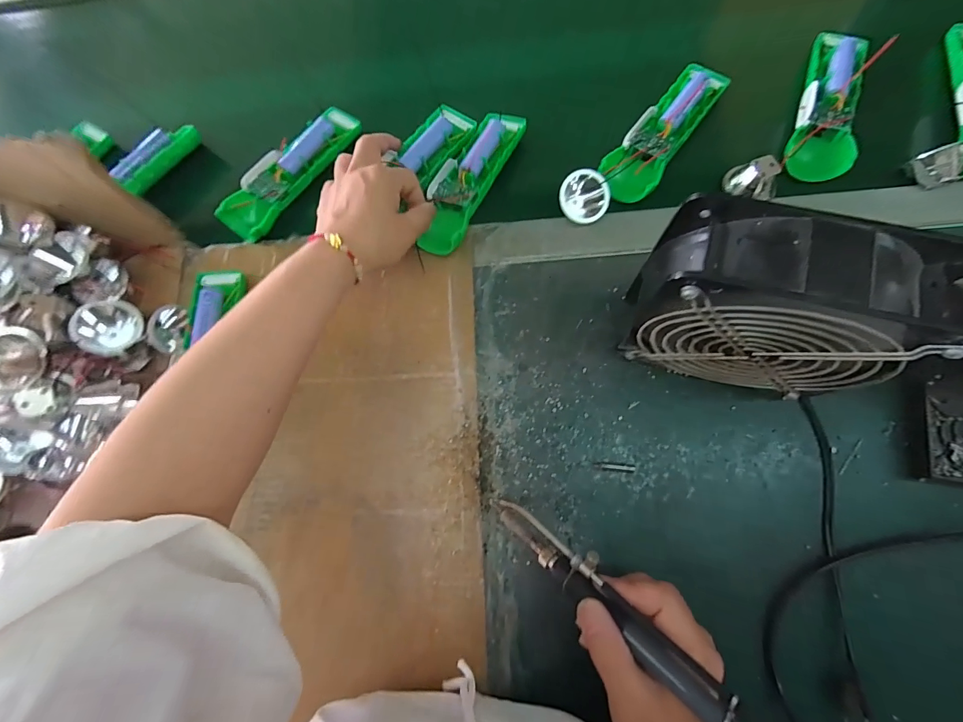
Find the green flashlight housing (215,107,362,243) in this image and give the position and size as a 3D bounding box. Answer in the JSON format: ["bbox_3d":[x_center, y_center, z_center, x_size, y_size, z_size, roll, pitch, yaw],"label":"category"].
[{"bbox_3d":[-0.187,-0.190,0.407,0.045,0.030,0.160,36,81,13],"label":"green flashlight housing"}]

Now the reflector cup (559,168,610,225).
[{"bbox_3d":[0.088,-0.142,0.360,0.042,0.016,0.042,-2,112,-5],"label":"reflector cup"}]

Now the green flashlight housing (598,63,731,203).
[{"bbox_3d":[0.166,-0.207,0.369,0.050,0.020,0.146,40,82,14],"label":"green flashlight housing"}]

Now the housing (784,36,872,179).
[{"bbox_3d":[0.298,-0.223,0.357,0.045,0.032,0.142,14,77,9],"label":"housing"}]

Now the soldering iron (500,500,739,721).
[{"bbox_3d":[0.086,0.152,0.240,0.024,0.025,0.212,-45,52,-12],"label":"soldering iron"}]

